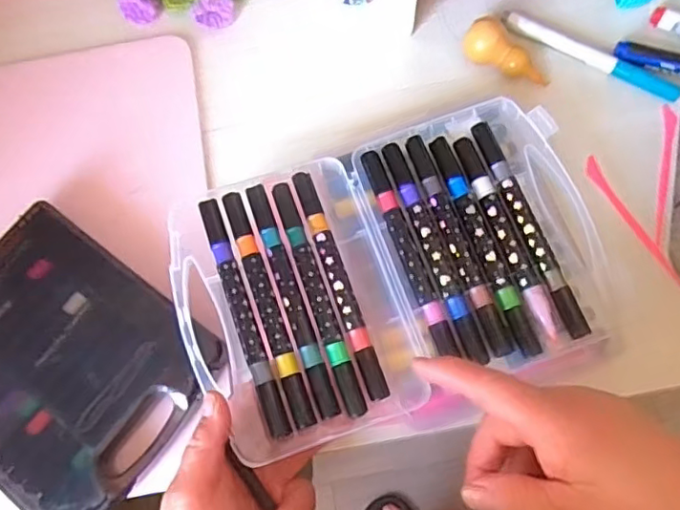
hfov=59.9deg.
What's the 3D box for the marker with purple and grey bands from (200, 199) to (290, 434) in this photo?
[{"bbox_3d":[-0.056,0.035,0.350,0.012,0.014,0.146,-20,74,-3],"label":"marker with purple and grey bands"}]

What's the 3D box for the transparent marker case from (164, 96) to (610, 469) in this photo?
[{"bbox_3d":[0.030,0.009,0.361,0.244,0.032,0.166,-17,74,-3],"label":"transparent marker case"}]

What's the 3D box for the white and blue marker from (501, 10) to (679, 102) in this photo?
[{"bbox_3d":[0.181,-0.145,0.429,0.135,0.010,0.015,28,77,10],"label":"white and blue marker"}]

